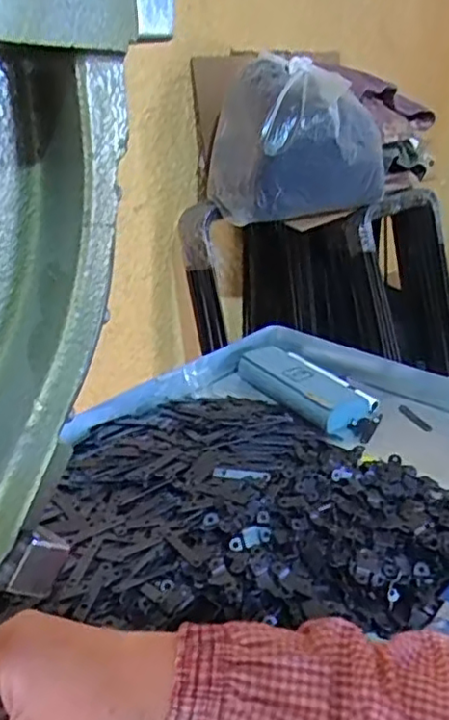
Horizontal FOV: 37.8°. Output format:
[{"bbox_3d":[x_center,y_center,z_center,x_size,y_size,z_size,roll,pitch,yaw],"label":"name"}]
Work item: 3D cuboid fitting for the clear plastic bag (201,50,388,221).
[{"bbox_3d":[0.166,-0.485,1.451,0.358,0.317,0.254,7,26,13],"label":"clear plastic bag"}]

